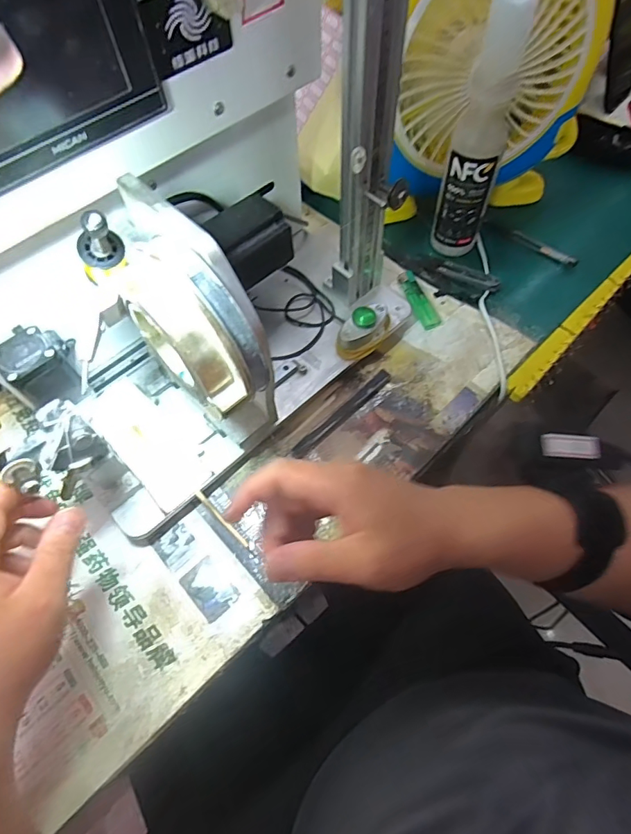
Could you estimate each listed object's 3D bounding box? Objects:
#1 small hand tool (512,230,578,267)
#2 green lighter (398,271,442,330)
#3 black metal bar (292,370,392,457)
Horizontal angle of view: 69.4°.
[{"bbox_3d":[0.256,-0.192,0.514,0.011,0.009,0.088,-27,50,-11],"label":"small hand tool"},{"bbox_3d":[0.113,-0.128,0.497,0.022,0.011,0.078,-15,64,-5],"label":"green lighter"},{"bbox_3d":[0.028,-0.005,0.435,0.125,0.010,0.014,-42,69,-17],"label":"black metal bar"}]

